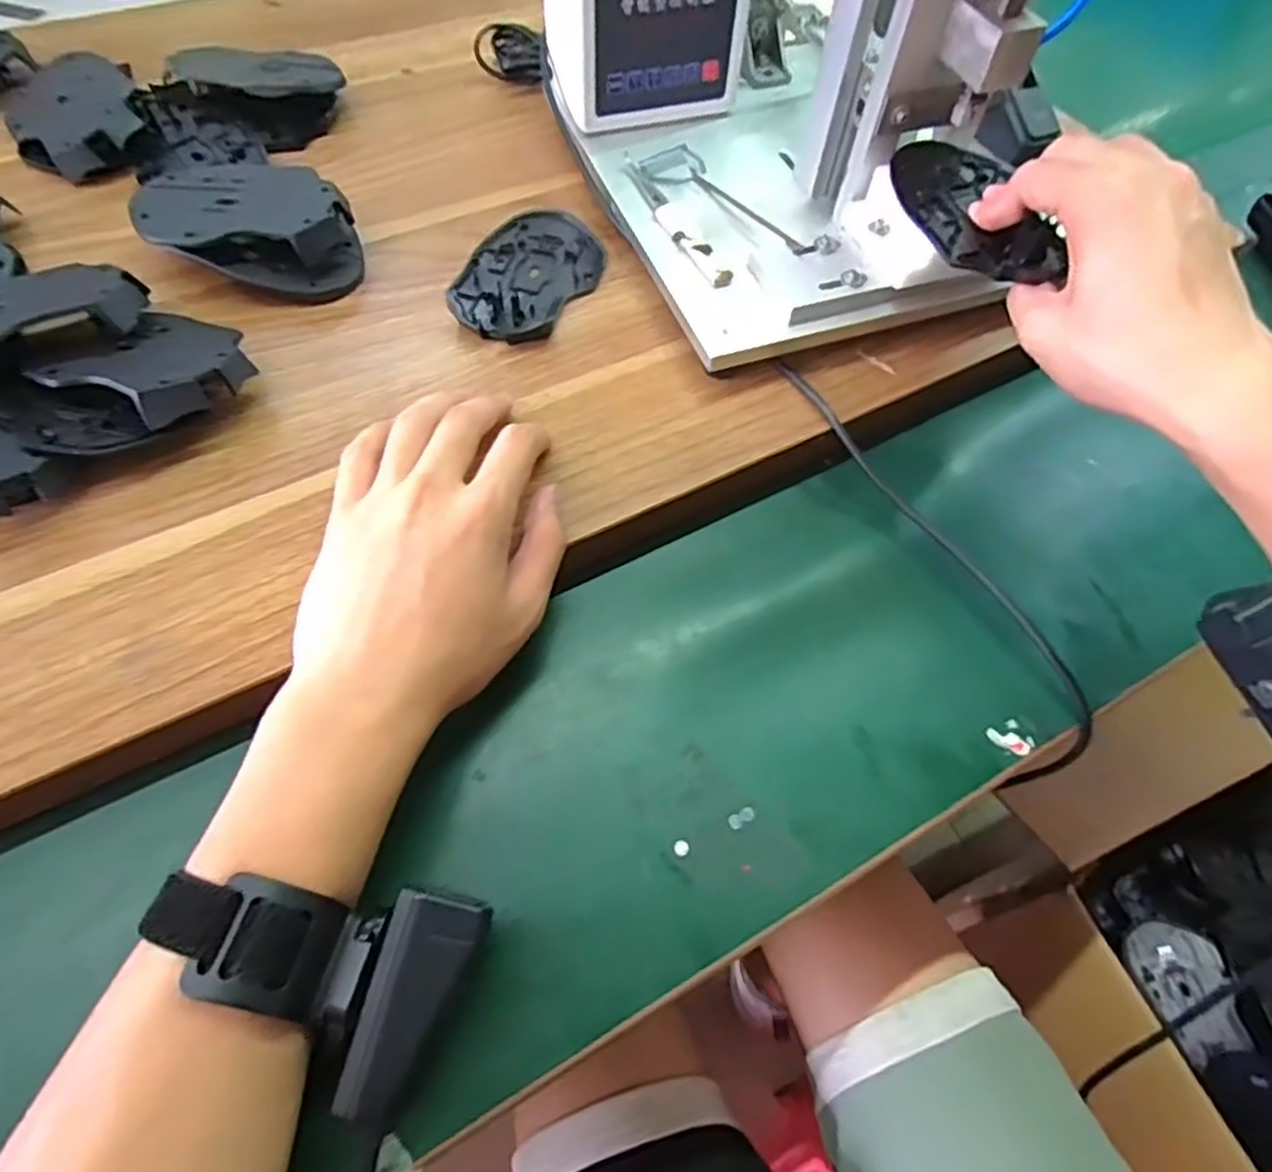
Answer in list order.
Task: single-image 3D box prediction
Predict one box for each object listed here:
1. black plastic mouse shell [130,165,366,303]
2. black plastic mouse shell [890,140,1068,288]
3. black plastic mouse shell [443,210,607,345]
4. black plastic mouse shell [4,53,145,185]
[{"bbox_3d":[-0.216,-0.205,0.418,0.120,0.035,0.078,9,61,1],"label":"black plastic mouse shell"},{"bbox_3d":[0.167,-0.190,0.367,0.063,0.018,0.118,-7,58,-8],"label":"black plastic mouse shell"},{"bbox_3d":[-0.063,-0.182,0.431,0.072,0.008,0.106,23,62,9],"label":"black plastic mouse shell"},{"bbox_3d":[-0.354,-0.300,0.460,0.073,0.023,0.113,-32,68,-20],"label":"black plastic mouse shell"}]

